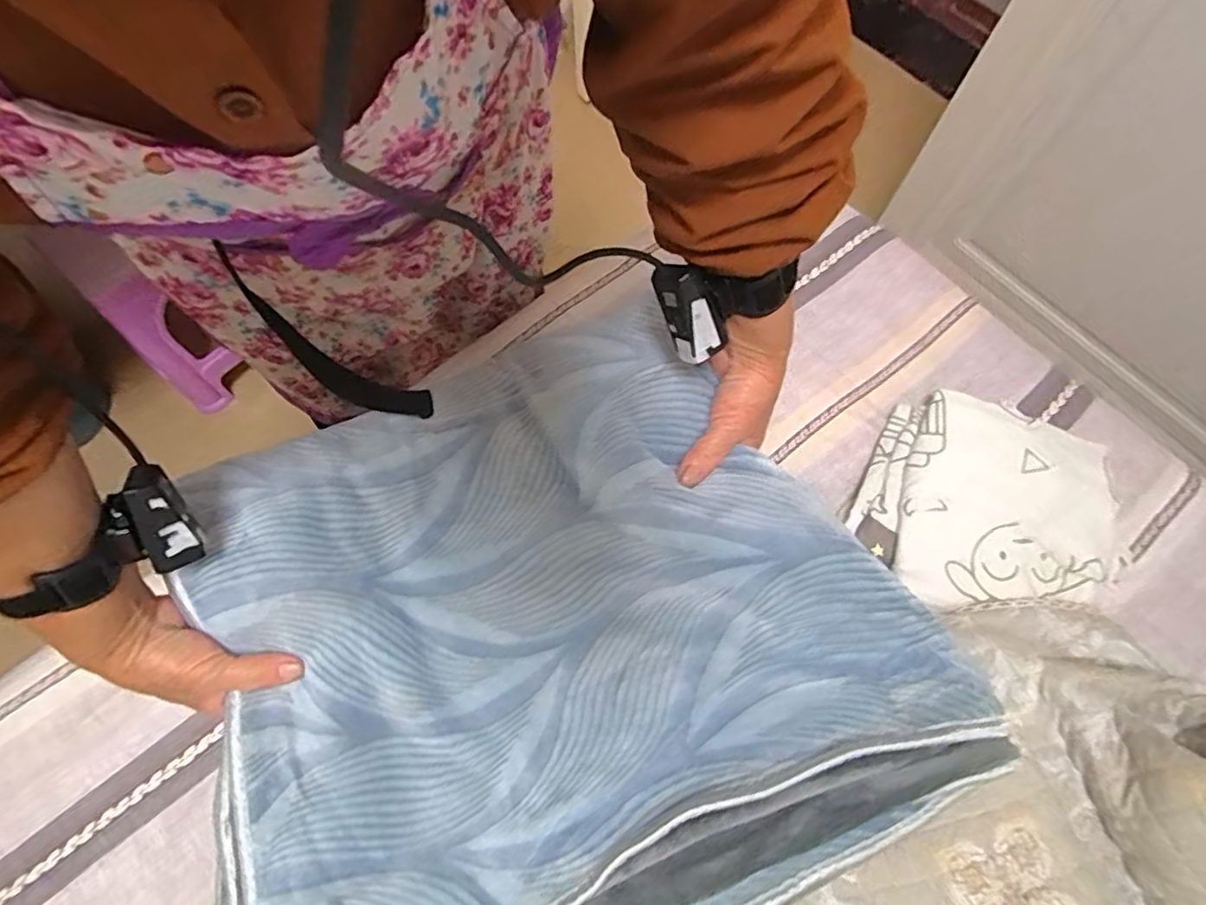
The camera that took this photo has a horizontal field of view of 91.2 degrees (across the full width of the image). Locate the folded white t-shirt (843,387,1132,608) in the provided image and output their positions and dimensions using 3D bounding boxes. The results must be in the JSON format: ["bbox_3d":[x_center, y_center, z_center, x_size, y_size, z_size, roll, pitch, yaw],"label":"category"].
[{"bbox_3d":[0.367,0.049,0.550,0.223,0.043,0.241,30,73,12],"label":"folded white t-shirt"}]

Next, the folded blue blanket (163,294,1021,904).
[{"bbox_3d":[-0.067,0.133,0.431,0.511,0.092,0.455,-29,71,-9],"label":"folded blue blanket"}]

